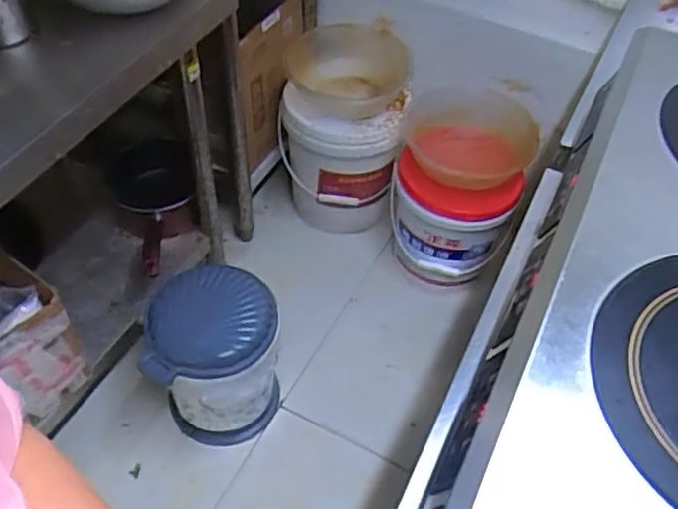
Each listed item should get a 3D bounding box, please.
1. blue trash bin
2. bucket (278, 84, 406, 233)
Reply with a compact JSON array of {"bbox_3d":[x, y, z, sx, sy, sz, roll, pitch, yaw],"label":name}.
[{"bbox_3d":[-0.253,0.233,1.433,0.252,0.375,0.246,2,50,-2],"label":"blue trash bin"},{"bbox_3d":[0.016,-0.329,1.758,0.292,0.435,0.299,2,50,-2],"label":"bucket"}]

